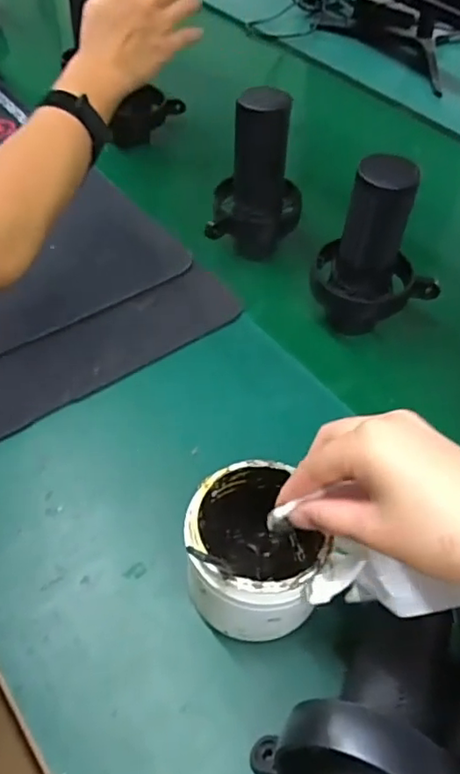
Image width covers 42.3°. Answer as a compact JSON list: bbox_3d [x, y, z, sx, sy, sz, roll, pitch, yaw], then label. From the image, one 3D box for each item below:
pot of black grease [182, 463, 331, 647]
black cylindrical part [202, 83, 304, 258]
[{"bbox_3d":[0.019,0.114,0.409,0.095,0.090,0.102,-3,52,-6],"label":"pot of black grease"},{"bbox_3d":[0.030,-0.211,0.624,0.093,0.172,0.088,9,52,4],"label":"black cylindrical part"}]

